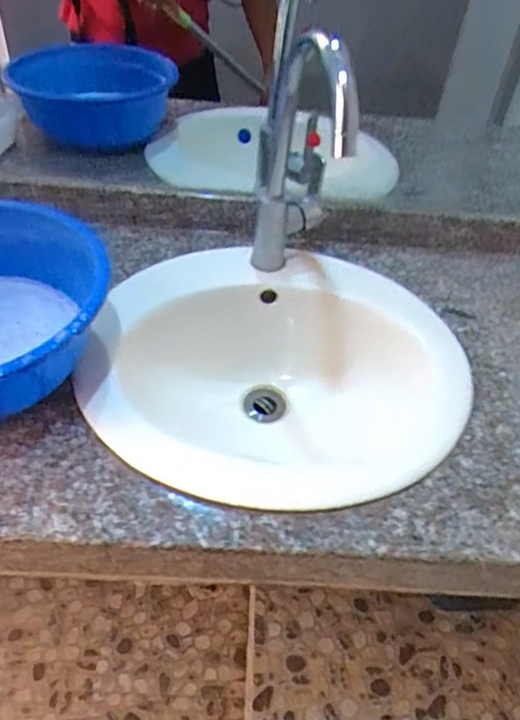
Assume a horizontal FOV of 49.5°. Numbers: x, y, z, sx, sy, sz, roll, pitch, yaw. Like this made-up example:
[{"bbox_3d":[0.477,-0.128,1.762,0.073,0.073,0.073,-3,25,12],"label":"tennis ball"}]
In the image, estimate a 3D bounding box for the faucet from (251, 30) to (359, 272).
[{"bbox_3d":[0.042,-0.202,0.686,0.087,0.339,0.208,4,45,-2],"label":"faucet"}]

